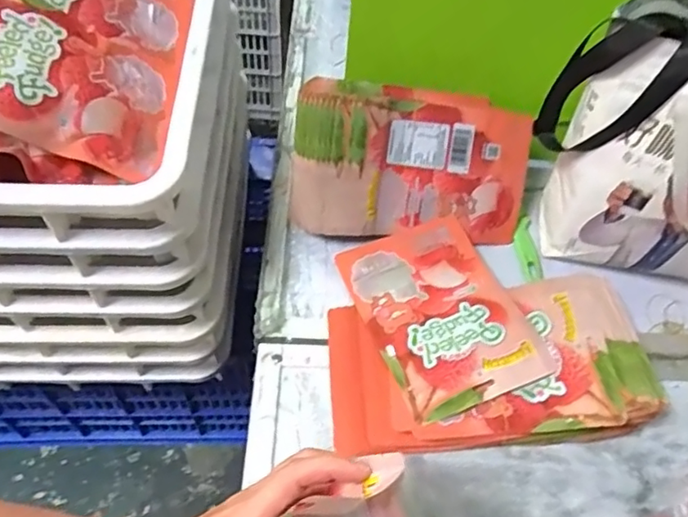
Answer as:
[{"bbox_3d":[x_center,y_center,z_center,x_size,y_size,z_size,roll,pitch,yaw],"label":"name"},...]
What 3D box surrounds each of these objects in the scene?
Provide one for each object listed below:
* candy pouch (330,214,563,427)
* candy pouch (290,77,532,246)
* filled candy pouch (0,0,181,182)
[{"bbox_3d":[0.099,0.054,0.624,0.155,0.016,0.221,-17,51,-11],"label":"candy pouch"},{"bbox_3d":[0.080,-0.106,0.679,0.279,0.174,0.045,4,15,-10],"label":"candy pouch"},{"bbox_3d":[-0.255,-0.172,0.525,0.207,0.030,0.165,20,56,-36],"label":"filled candy pouch"}]

